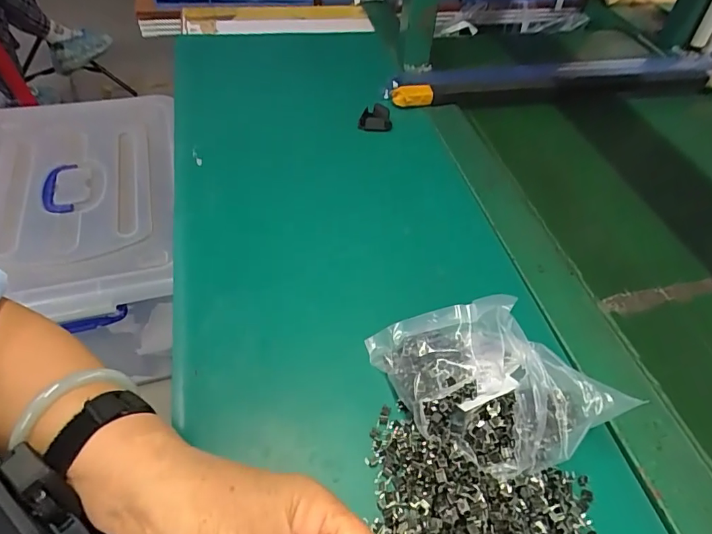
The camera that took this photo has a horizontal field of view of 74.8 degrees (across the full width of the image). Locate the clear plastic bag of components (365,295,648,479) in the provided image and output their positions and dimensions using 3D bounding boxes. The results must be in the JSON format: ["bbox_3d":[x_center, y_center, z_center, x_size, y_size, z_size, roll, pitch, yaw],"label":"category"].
[{"bbox_3d":[0.087,0.077,0.315,0.170,0.072,0.085,26,51,18],"label":"clear plastic bag of components"}]

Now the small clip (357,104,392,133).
[{"bbox_3d":[0.024,-0.179,0.564,0.039,0.025,0.030,5,48,0],"label":"small clip"}]

